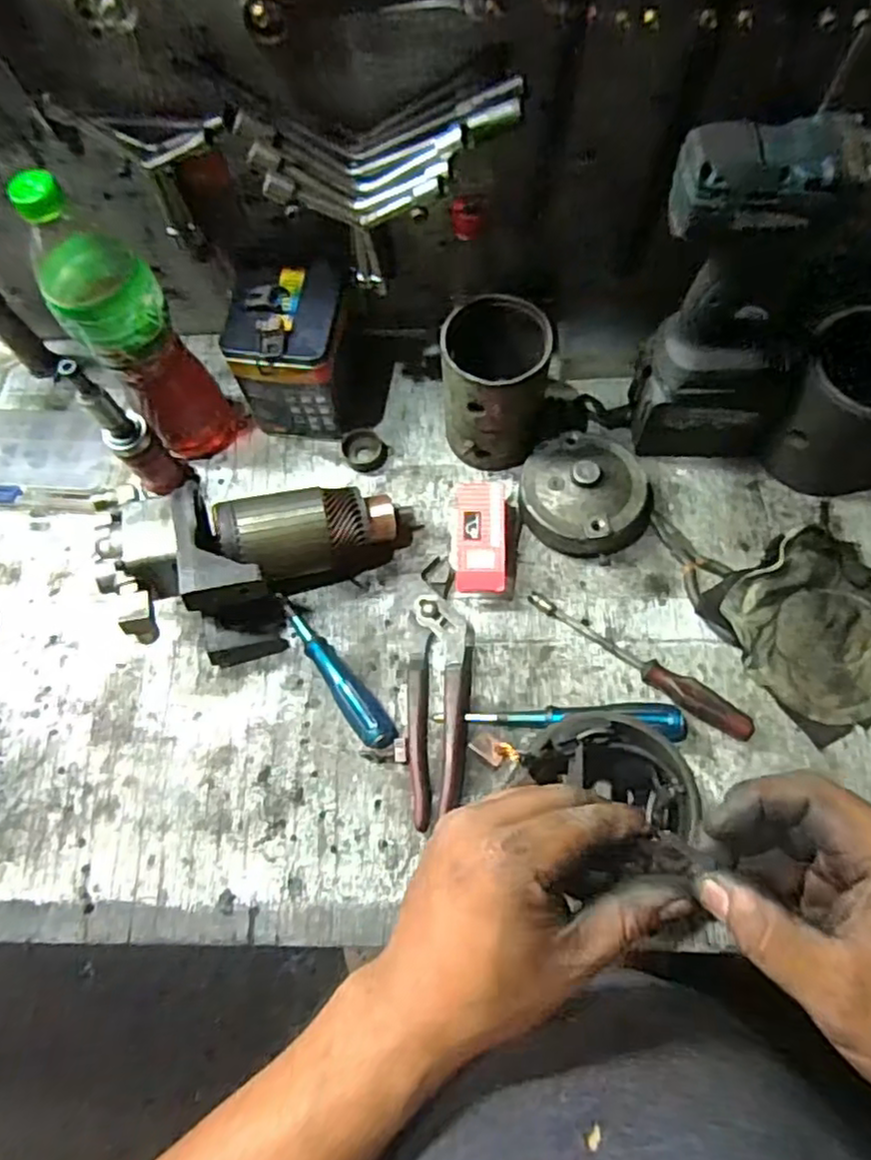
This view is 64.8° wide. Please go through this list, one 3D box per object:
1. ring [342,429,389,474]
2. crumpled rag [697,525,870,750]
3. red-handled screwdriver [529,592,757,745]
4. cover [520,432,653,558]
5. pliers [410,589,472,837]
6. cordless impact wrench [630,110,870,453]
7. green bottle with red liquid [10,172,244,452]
[{"bbox_3d":[-0.068,-0.126,0.668,0.041,0.017,0.039,-1,68,2],"label":"ring"},{"bbox_3d":[0.326,0.038,0.570,0.142,0.049,0.161,-36,71,-11],"label":"crumpled rag"},{"bbox_3d":[0.168,0.068,0.573,0.205,0.023,0.024,35,73,15],"label":"red-handled screwdriver"},{"bbox_3d":[0.135,-0.080,0.615,0.110,0.057,0.107,-1,68,2],"label":"cover"},{"bbox_3d":[0.003,0.104,0.569,0.052,0.020,0.185,1,68,3],"label":"pliers"},{"bbox_3d":[0.222,-0.196,0.522,0.141,0.284,0.078,1,68,3],"label":"cordless impact wrench"},{"bbox_3d":[-0.249,-0.206,0.572,0.084,0.267,0.081,-38,71,-12],"label":"green bottle with red liquid"}]

